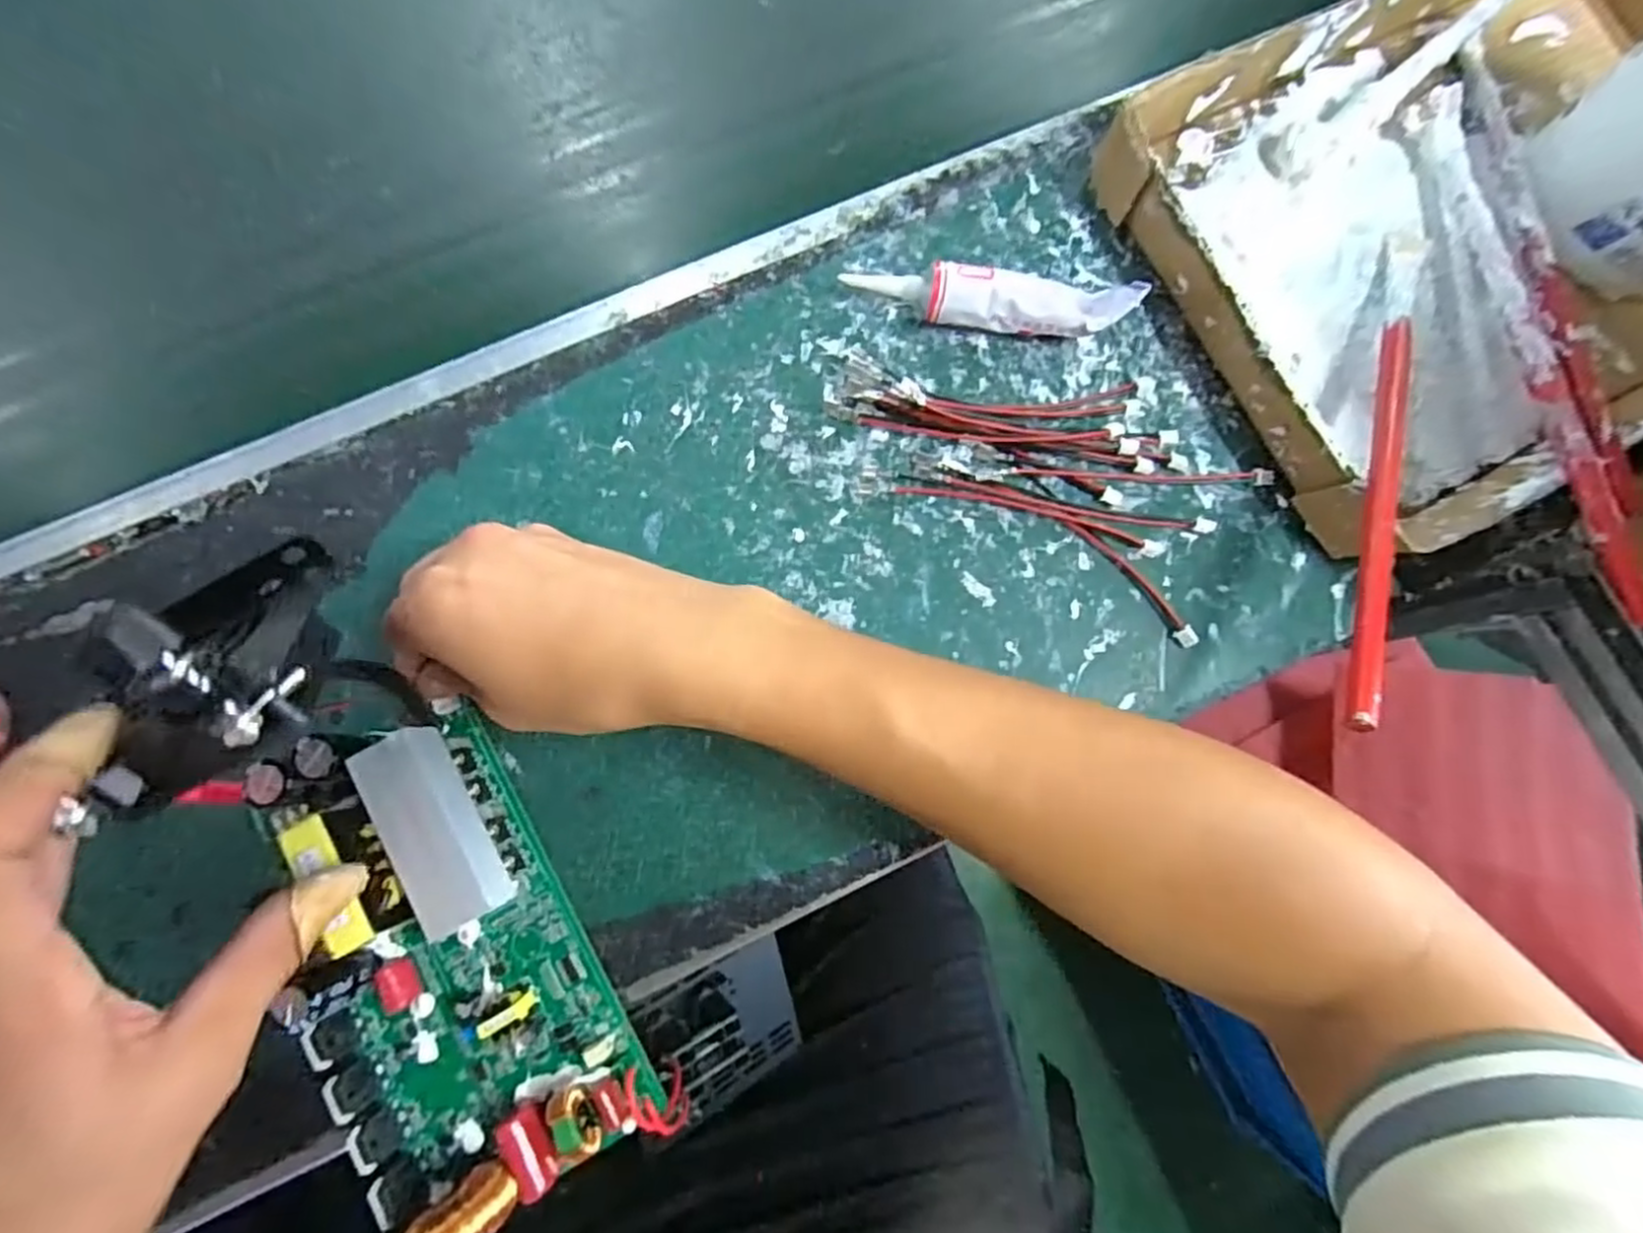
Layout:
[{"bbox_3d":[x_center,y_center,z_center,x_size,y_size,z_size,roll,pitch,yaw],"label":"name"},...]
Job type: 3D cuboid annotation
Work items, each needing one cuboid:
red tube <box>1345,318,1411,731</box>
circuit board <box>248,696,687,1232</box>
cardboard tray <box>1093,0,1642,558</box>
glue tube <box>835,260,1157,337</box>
[{"bbox_3d":[0.219,-0.047,0.285,0.009,0.010,0.205,25,64,3],"label":"red tube"},{"bbox_3d":[-0.142,0.128,0.266,0.100,0.053,0.177,-25,82,-6],"label":"circuit board"},{"bbox_3d":[0.321,-0.196,0.341,0.340,0.038,0.257,-23,82,-5],"label":"cardboard tray"},{"bbox_3d":[0.075,-0.143,0.330,0.126,0.029,0.025,7,80,-1],"label":"glue tube"}]

